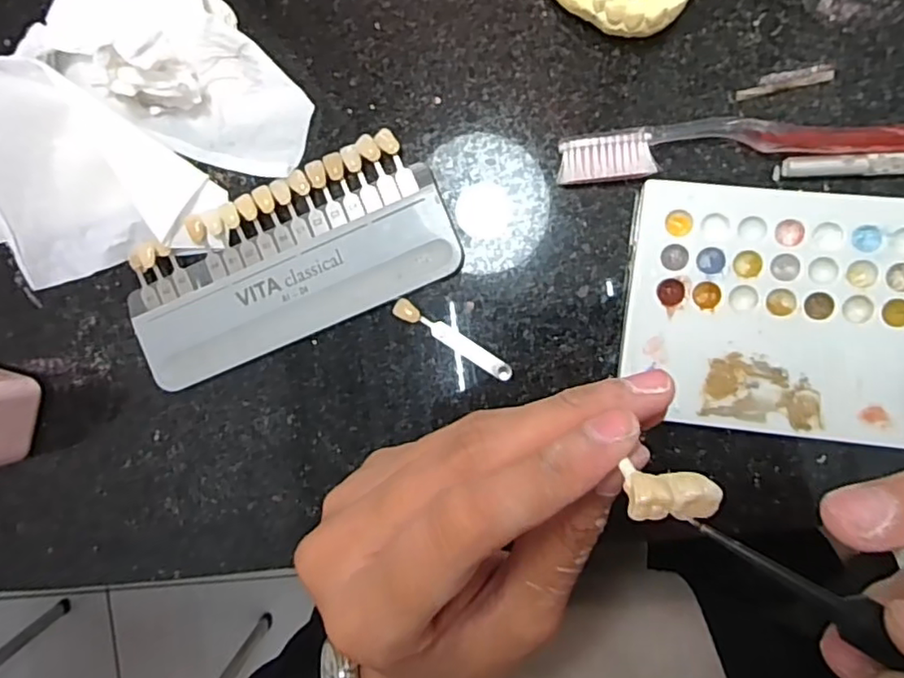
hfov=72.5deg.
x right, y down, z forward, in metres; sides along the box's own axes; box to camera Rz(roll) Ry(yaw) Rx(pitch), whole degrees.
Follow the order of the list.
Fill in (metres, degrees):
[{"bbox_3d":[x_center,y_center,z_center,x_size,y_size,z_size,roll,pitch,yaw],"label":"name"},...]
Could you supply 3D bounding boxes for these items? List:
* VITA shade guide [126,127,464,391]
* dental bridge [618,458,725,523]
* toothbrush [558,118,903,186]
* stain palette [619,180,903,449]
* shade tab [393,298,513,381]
[{"bbox_3d":[-0.073,-0.033,0.269,0.145,0.009,0.065,-23,87,7],"label":"VITA shade guide"},{"bbox_3d":[0.045,0.032,0.125,0.019,0.005,0.009,3,91,-3],"label":"dental bridge"},{"bbox_3d":[0.137,-0.078,0.238,0.188,0.012,0.021,-3,90,8],"label":"toothbrush"},{"bbox_3d":[0.145,-0.009,0.238,0.149,0.012,0.092,6,91,8],"label":"stain palette"},{"bbox_3d":[0.000,0.000,0.263,0.057,0.004,0.008,31,94,6],"label":"shade tab"}]

